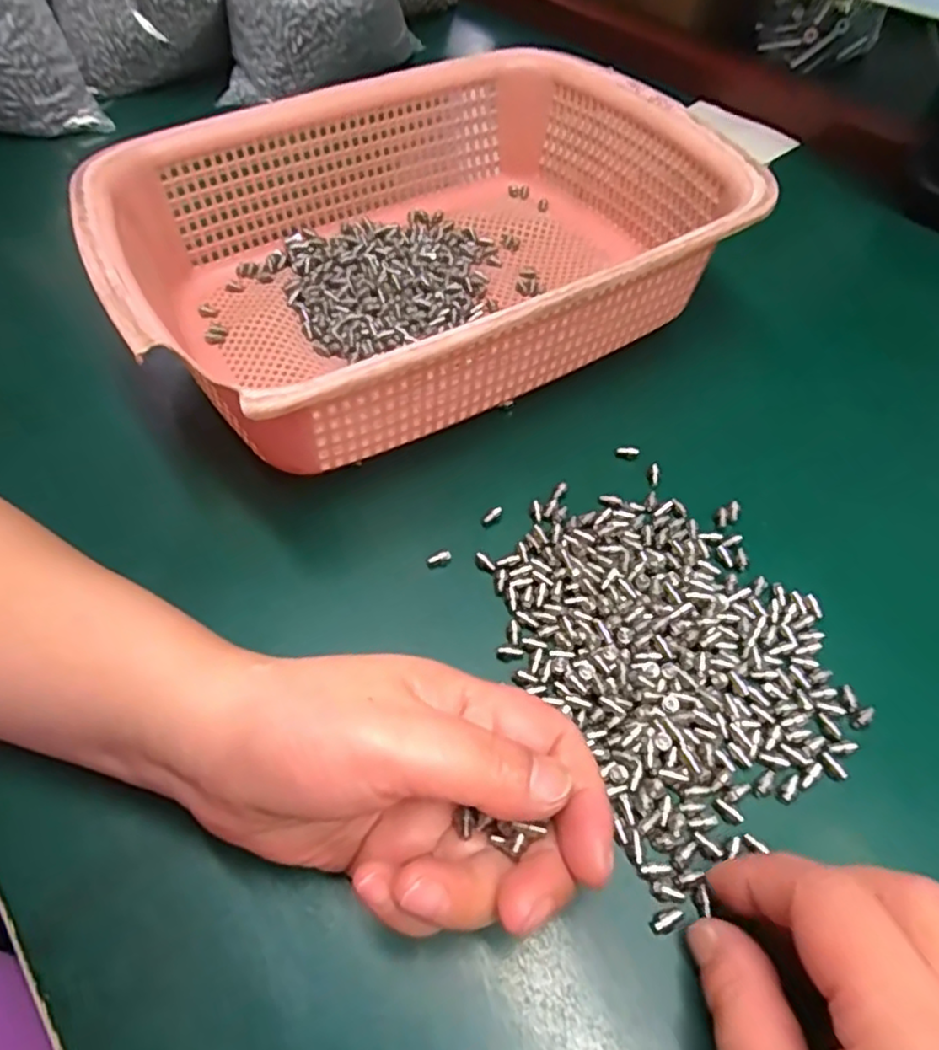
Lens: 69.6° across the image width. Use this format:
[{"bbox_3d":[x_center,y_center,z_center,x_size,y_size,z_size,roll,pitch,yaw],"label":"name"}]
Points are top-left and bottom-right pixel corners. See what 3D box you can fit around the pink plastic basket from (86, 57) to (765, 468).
[{"bbox_3d":[-0.024,-0.141,0.344,0.290,0.076,0.214,-26,60,-16],"label":"pink plastic basket"}]

